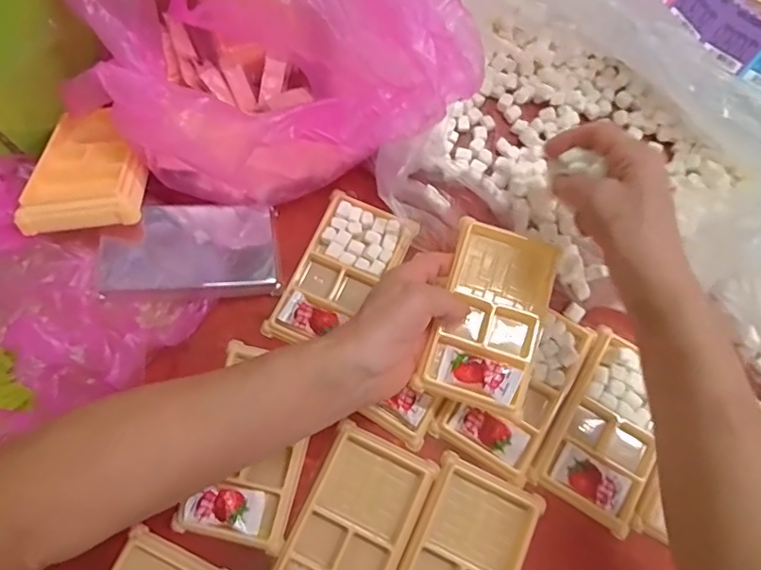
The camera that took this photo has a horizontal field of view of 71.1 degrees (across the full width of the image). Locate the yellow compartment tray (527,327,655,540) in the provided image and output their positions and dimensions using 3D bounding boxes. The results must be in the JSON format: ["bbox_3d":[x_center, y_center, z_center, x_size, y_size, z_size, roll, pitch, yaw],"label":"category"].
[{"bbox_3d":[0.178,0.109,0.404,0.078,0.012,0.130,31,74,8],"label":"yellow compartment tray"}]

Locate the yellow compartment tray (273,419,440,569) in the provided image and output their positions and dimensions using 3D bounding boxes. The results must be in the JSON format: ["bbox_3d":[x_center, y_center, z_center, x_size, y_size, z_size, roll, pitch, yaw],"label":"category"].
[{"bbox_3d":[-0.021,0.177,0.374,0.077,0.019,0.137,25,73,7],"label":"yellow compartment tray"}]

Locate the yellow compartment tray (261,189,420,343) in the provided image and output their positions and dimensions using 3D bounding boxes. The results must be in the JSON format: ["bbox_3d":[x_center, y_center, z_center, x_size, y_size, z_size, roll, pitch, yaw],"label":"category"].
[{"bbox_3d":[-0.032,-0.008,0.435,0.074,0.011,0.133,25,73,7],"label":"yellow compartment tray"}]

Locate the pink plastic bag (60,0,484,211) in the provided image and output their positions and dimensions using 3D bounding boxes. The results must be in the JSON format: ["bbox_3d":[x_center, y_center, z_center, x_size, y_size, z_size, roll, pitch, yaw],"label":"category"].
[{"bbox_3d":[-0.098,-0.185,0.395,0.308,0.167,0.222,35,74,6],"label":"pink plastic bag"}]

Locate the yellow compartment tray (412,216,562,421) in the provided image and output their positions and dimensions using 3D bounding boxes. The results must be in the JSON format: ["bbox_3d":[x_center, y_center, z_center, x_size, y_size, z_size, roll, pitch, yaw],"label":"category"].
[{"bbox_3d":[0.081,0.024,0.394,0.075,0.027,0.133,18,75,3],"label":"yellow compartment tray"}]

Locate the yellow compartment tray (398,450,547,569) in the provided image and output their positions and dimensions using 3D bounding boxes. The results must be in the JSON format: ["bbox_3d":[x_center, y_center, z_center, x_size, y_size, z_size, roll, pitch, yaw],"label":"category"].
[{"bbox_3d":[0.056,0.199,0.369,0.078,0.019,0.135,25,73,7],"label":"yellow compartment tray"}]

